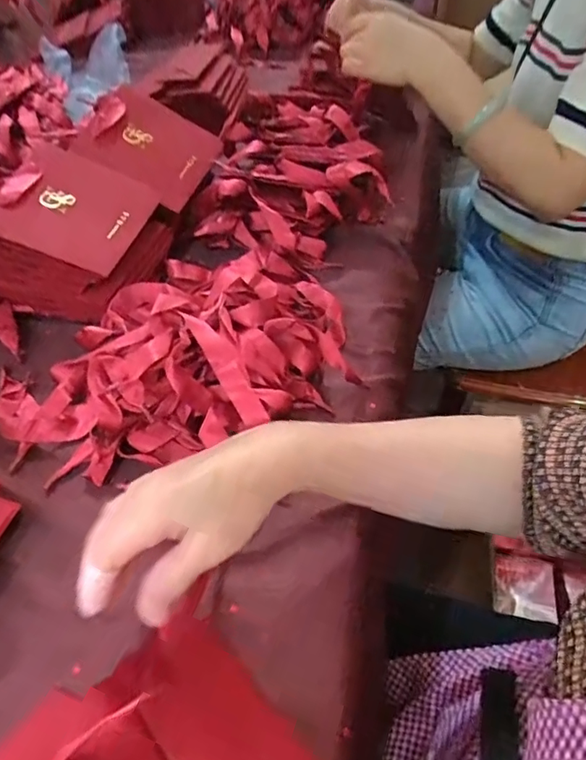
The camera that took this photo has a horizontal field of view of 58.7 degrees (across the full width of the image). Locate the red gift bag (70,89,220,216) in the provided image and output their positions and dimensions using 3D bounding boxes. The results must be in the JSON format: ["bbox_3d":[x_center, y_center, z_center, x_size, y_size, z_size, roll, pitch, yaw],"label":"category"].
[{"bbox_3d":[-0.169,-0.285,0.619,0.150,0.014,0.149,28,55,-7],"label":"red gift bag"}]

